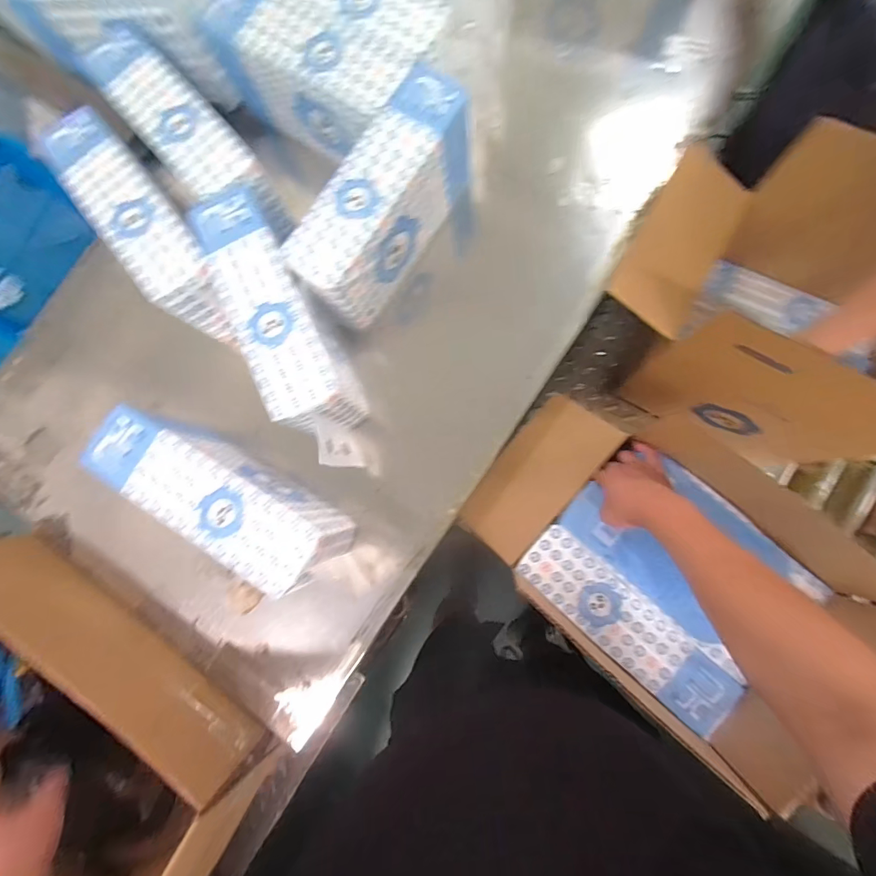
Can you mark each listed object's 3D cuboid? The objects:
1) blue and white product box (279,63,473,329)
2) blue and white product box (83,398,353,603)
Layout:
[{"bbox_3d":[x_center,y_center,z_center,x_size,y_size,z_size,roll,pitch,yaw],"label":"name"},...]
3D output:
[{"bbox_3d":[-0.074,-0.328,0.615,0.092,0.148,0.318,33,90,9],"label":"blue and white product box"},{"bbox_3d":[-0.274,0.078,0.584,0.313,0.164,0.093,30,89,9],"label":"blue and white product box"}]

